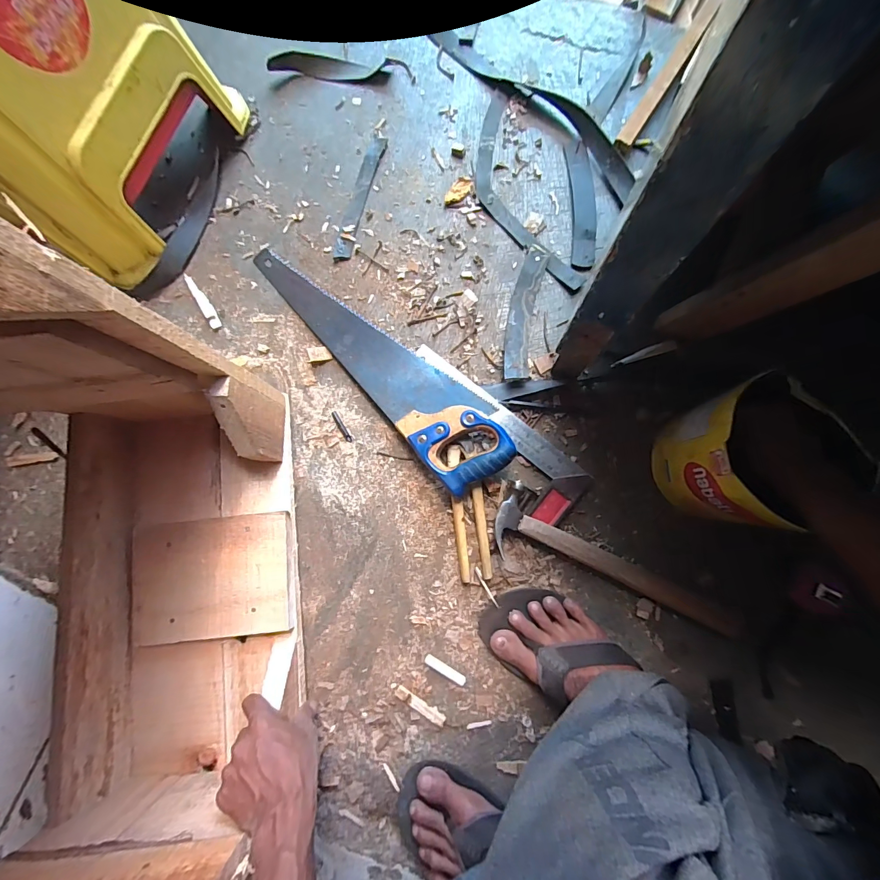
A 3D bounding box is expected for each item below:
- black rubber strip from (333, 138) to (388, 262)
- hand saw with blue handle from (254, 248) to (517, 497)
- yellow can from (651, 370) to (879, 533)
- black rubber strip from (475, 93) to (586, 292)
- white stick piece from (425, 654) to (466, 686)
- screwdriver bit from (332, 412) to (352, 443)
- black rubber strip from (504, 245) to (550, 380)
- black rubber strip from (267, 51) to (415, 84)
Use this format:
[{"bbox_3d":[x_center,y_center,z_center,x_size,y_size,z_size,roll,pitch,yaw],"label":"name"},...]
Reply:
[{"bbox_3d":[-0.126,-0.384,0.635,0.028,0.006,0.218,15,83,5],"label":"black rubber strip"},{"bbox_3d":[-0.085,-0.132,0.575,0.118,0.047,0.474,-40,82,-3],"label":"hand saw with blue handle"},{"bbox_3d":[0.339,0.021,0.460,0.131,0.147,0.138,0,82,3],"label":"yellow can"},{"bbox_3d":[0.113,-0.377,0.620,0.098,0.007,0.348,-20,82,0],"label":"black rubber strip"},{"bbox_3d":[0.007,0.306,0.535,0.059,0.009,0.013,30,85,7],"label":"white stick piece"},{"bbox_3d":[-0.143,-0.019,0.584,0.009,0.004,0.051,-31,82,-1],"label":"screwdriver bit"},{"bbox_3d":[0.121,-0.185,0.586,0.042,0.026,0.206,11,83,5],"label":"black rubber strip"},{"bbox_3d":[-0.163,-0.627,0.670,0.237,0.025,0.047,9,83,4],"label":"black rubber strip"}]

